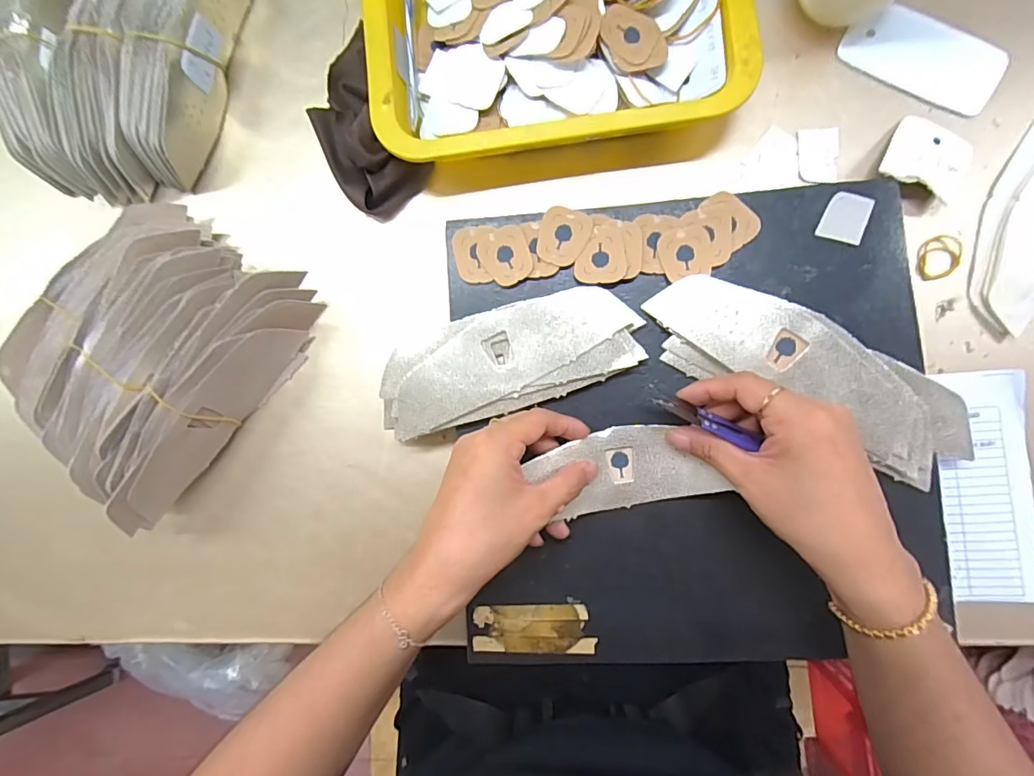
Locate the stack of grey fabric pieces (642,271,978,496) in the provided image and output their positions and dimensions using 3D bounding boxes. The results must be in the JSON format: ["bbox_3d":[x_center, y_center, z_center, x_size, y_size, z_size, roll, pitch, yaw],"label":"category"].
[{"bbox_3d":[0.184,-0.009,0.310,0.209,0.022,0.062,27,91,6],"label":"stack of grey fabric pieces"}]

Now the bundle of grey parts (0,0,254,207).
[{"bbox_3d":[-0.305,-0.242,0.369,0.157,0.055,0.192,13,89,6],"label":"bundle of grey parts"}]

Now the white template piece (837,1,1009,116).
[{"bbox_3d":[0.280,-0.229,0.341,0.101,0.005,0.051,31,91,6],"label":"white template piece"}]

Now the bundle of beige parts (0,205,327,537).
[{"bbox_3d":[-0.265,-0.028,0.353,0.158,0.068,0.207,39,92,5],"label":"bundle of beige parts"}]

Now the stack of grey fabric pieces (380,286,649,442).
[{"bbox_3d":[-0.008,-0.019,0.331,0.173,0.013,0.066,-16,87,5],"label":"stack of grey fabric pieces"}]

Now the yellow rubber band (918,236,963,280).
[{"bbox_3d":[0.287,-0.088,0.336,0.026,0.004,0.030,2,88,5],"label":"yellow rubber band"}]

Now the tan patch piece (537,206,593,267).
[{"bbox_3d":[0.032,-0.102,0.334,0.032,0.004,0.037,18,90,6],"label":"tan patch piece"}]

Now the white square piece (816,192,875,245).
[{"bbox_3d":[0.213,-0.111,0.320,0.027,0.004,0.031,19,90,6],"label":"white square piece"}]

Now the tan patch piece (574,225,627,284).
[{"bbox_3d":[0.056,-0.089,0.331,0.033,0.004,0.038,0,88,5],"label":"tan patch piece"}]

